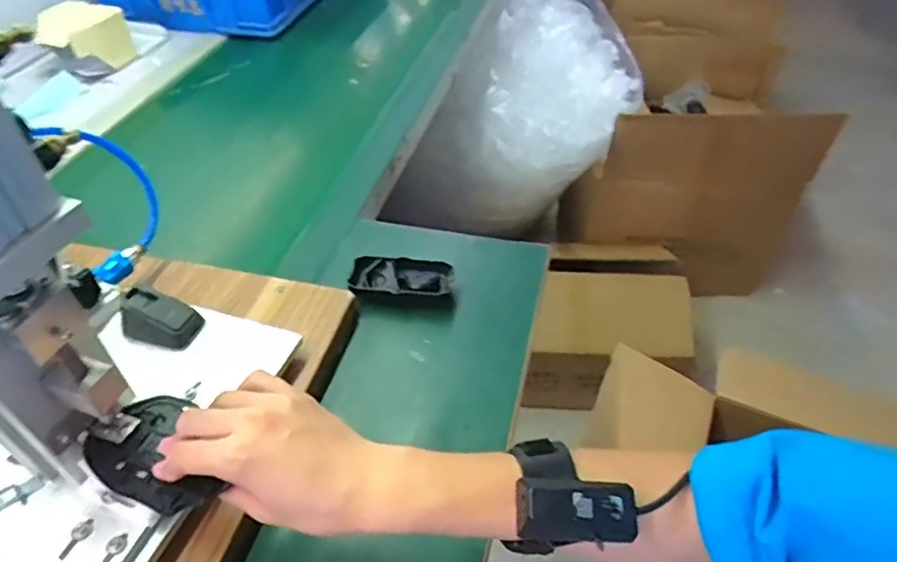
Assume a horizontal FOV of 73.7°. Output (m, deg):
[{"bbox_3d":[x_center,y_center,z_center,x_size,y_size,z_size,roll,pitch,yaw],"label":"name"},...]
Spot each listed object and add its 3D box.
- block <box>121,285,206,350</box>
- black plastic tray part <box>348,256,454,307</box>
[{"bbox_3d":[-0.263,0.033,0.539,0.065,0.035,0.038,9,45,8],"label":"block"},{"bbox_3d":[-0.050,0.001,0.647,0.107,0.026,0.050,4,45,4],"label":"black plastic tray part"}]

